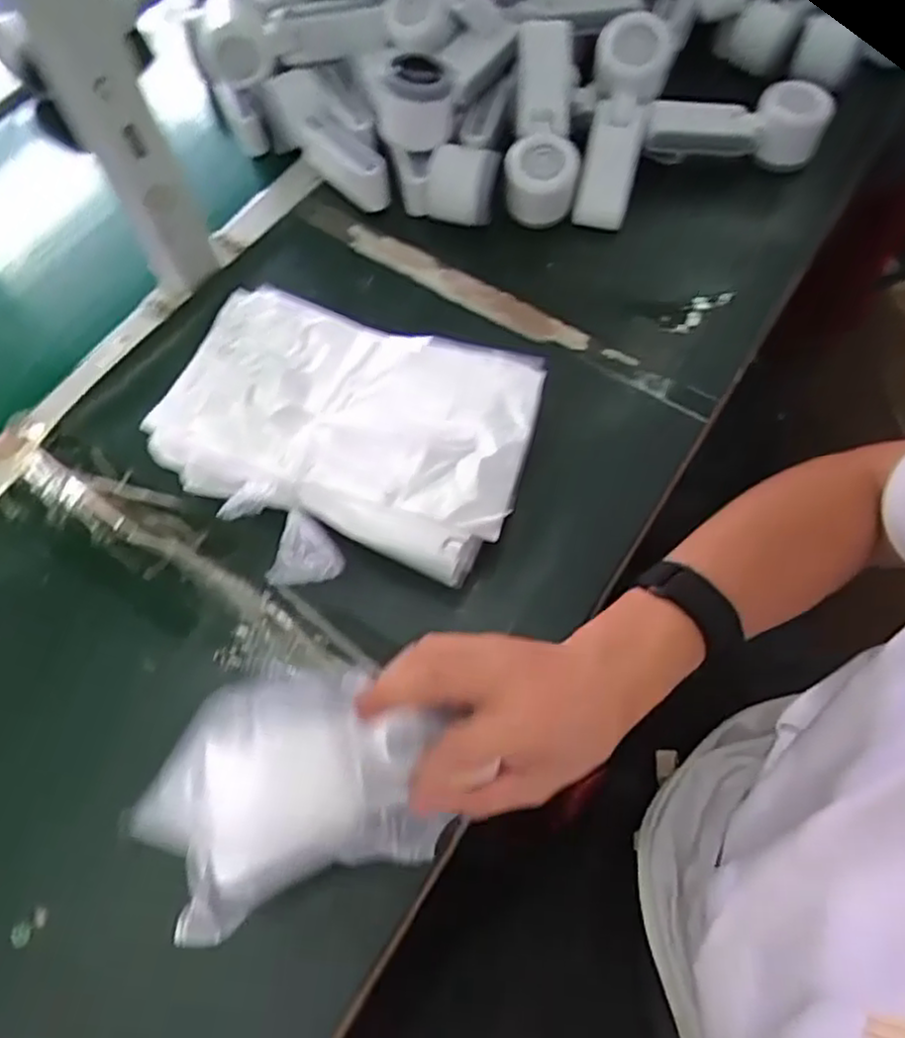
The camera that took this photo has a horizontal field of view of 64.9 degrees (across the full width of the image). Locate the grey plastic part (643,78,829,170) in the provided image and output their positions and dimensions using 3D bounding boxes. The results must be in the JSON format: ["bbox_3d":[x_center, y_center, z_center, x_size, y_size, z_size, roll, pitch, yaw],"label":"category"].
[{"bbox_3d":[0.247,-0.346,0.631,0.168,0.048,0.048,-8,65,-3],"label":"grey plastic part"}]

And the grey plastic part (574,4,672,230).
[{"bbox_3d":[0.141,-0.338,0.613,0.063,0.044,0.170,12,94,3],"label":"grey plastic part"}]

